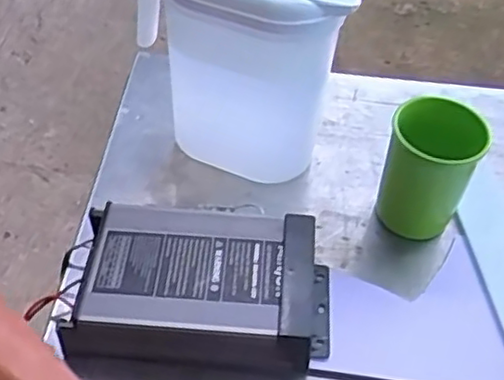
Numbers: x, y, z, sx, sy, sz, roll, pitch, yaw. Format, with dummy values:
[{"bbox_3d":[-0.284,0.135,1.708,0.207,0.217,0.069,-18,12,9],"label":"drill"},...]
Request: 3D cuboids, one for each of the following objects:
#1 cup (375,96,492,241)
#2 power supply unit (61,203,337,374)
[{"bbox_3d":[0.145,-0.015,0.569,0.069,0.105,0.065,3,48,-3],"label":"cup"},{"bbox_3d":[-0.034,0.075,0.509,0.187,0.053,0.116,5,48,-1],"label":"power supply unit"}]

